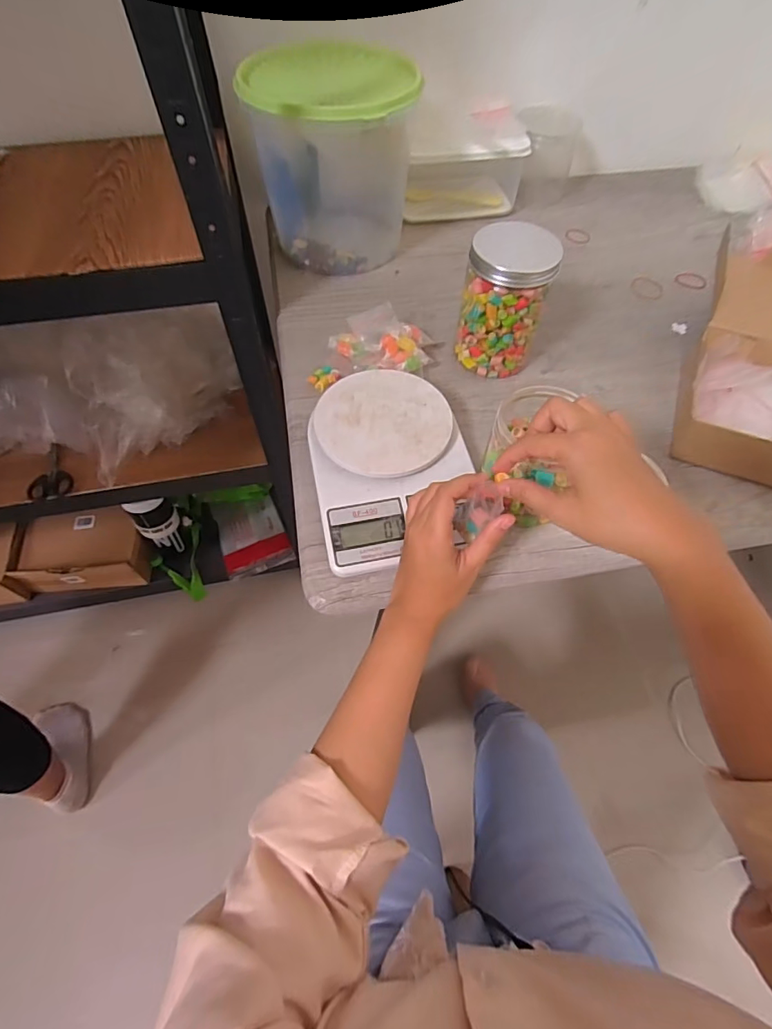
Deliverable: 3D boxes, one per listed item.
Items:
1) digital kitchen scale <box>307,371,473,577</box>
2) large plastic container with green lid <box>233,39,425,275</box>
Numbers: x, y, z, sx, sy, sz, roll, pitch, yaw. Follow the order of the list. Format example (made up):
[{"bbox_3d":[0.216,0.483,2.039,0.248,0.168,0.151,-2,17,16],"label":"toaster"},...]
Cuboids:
[{"bbox_3d":[0.003,-0.051,0.465,0.143,0.038,0.205,-10,59,-6],"label":"digital kitchen scale"},{"bbox_3d":[-0.065,-0.446,0.621,0.197,0.184,0.198,-6,59,-4],"label":"large plastic container with green lid"}]

